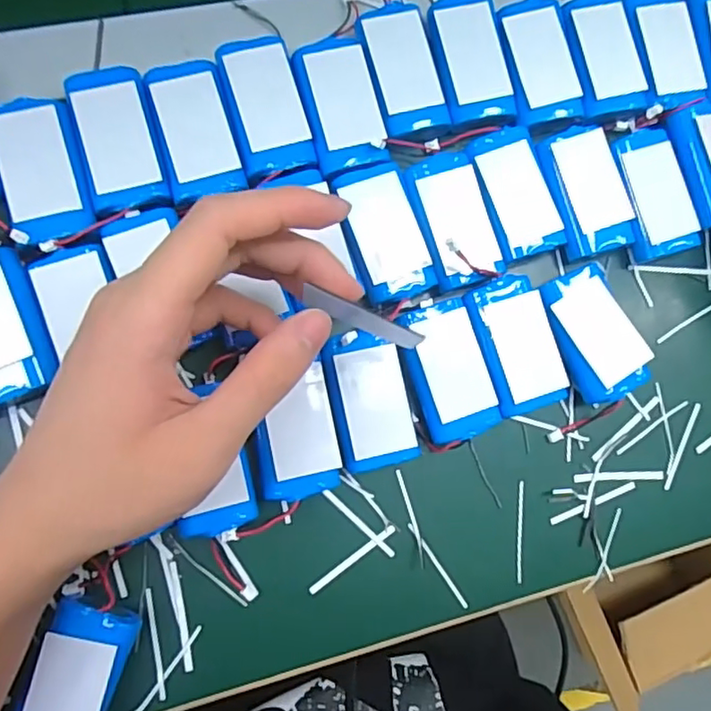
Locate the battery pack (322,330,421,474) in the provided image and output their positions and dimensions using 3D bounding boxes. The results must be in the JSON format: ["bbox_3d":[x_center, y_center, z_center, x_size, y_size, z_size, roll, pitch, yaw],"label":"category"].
[{"bbox_3d":[0.006,0.021,0.296,0.036,0.018,0.064,-11,89,-10],"label":"battery pack"}]

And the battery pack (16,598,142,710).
[{"bbox_3d":[-0.123,0.142,0.267,0.035,0.024,0.067,21,84,-8],"label":"battery pack"}]

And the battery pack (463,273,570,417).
[{"bbox_3d":[0.080,-0.006,0.310,0.037,0.016,0.067,-19,91,-10],"label":"battery pack"}]

